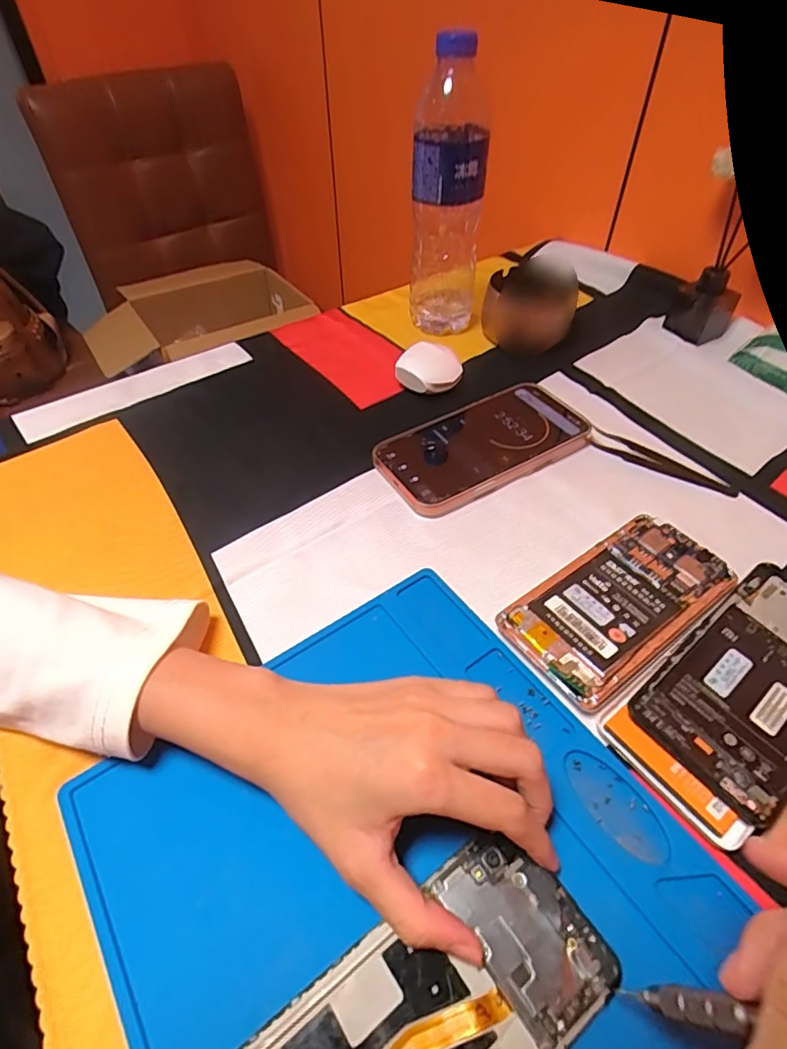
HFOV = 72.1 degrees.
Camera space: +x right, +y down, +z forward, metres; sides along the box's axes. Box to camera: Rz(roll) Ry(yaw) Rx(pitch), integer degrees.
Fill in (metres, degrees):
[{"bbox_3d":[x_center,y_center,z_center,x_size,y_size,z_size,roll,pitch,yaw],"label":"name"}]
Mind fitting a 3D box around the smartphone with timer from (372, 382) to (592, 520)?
[{"bbox_3d":[0.071,-0.063,0.425,0.167,0.014,0.081,-25,53,-20],"label":"smartphone with timer"}]

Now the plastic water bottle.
[{"bbox_3d":[0.048,-0.289,0.486,0.061,0.221,0.061,2,48,3],"label":"plastic water bottle"}]

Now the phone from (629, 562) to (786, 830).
[{"bbox_3d":[0.197,0.082,0.290,0.148,0.014,0.071,-32,55,-25],"label":"phone"}]

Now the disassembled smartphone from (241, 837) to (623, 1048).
[{"bbox_3d":[0.011,0.189,0.199,0.147,0.006,0.070,-27,53,-21],"label":"disassembled smartphone"}]

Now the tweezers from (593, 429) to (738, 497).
[{"bbox_3d":[0.208,-0.047,0.415,0.104,0.010,0.020,27,54,22],"label":"tweezers"}]

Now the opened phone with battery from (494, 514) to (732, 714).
[{"bbox_3d":[0.135,0.048,0.323,0.136,0.015,0.071,-29,54,-22],"label":"opened phone with battery"}]

